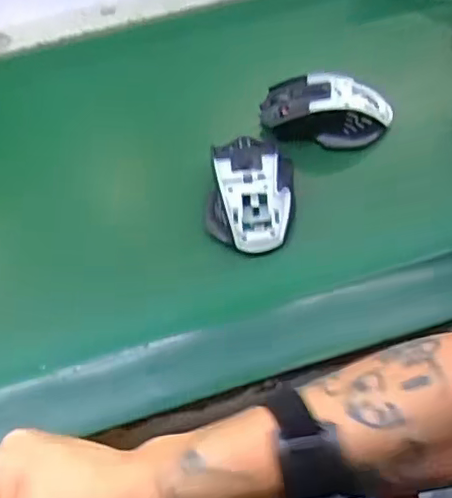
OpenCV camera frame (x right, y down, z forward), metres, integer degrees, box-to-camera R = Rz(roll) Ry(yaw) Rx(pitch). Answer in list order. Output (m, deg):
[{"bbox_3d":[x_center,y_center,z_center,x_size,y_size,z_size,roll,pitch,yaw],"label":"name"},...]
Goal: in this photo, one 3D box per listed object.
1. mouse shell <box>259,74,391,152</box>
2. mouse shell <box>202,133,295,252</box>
[{"bbox_3d":[0.091,-0.127,0.552,0.114,0.034,0.064,4,53,8],"label":"mouse shell"},{"bbox_3d":[0.019,-0.052,0.502,0.069,0.038,0.104,2,53,7],"label":"mouse shell"}]

